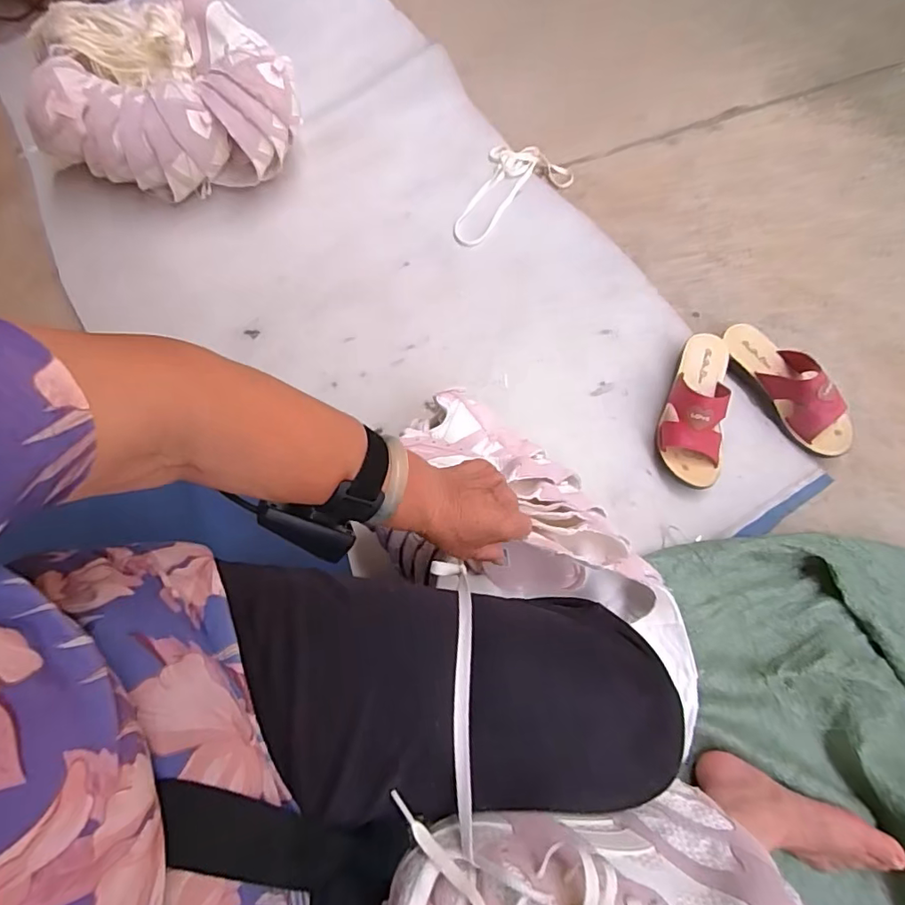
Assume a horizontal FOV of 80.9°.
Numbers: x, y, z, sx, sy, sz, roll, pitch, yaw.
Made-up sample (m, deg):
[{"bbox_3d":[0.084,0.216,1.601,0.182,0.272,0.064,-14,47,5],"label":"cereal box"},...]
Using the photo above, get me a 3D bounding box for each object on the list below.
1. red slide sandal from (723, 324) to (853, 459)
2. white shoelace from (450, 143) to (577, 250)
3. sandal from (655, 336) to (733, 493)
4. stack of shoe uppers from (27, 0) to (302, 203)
[{"bbox_3d":[0.479,-0.097,0.750,0.077,0.070,0.224,-28,71,-7],"label":"red slide sandal"},{"bbox_3d":[0.079,-0.462,0.922,0.234,0.016,0.135,-37,73,-7],"label":"white shoelace"},{"bbox_3d":[0.347,-0.068,0.741,0.089,0.075,0.219,18,72,9],"label":"sandal"},{"bbox_3d":[-0.469,-0.571,0.887,0.435,0.173,0.293,0,72,5],"label":"stack of shoe uppers"}]

